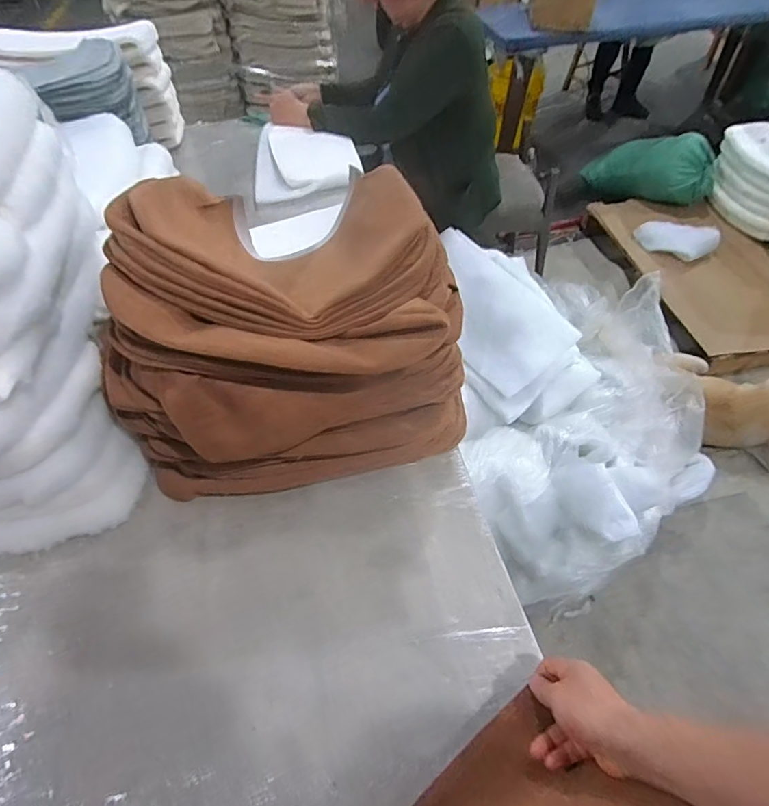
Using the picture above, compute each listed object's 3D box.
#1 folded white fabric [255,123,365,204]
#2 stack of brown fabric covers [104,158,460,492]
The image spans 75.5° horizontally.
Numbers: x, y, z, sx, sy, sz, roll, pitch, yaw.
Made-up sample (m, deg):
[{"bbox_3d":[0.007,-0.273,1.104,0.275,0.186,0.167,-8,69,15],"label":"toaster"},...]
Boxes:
[{"bbox_3d":[-0.208,-0.650,1.357,0.284,0.064,0.320,-6,52,-1],"label":"folded white fabric"},{"bbox_3d":[-0.146,-0.111,0.745,0.505,0.345,0.377,-15,53,-8],"label":"stack of brown fabric covers"}]

